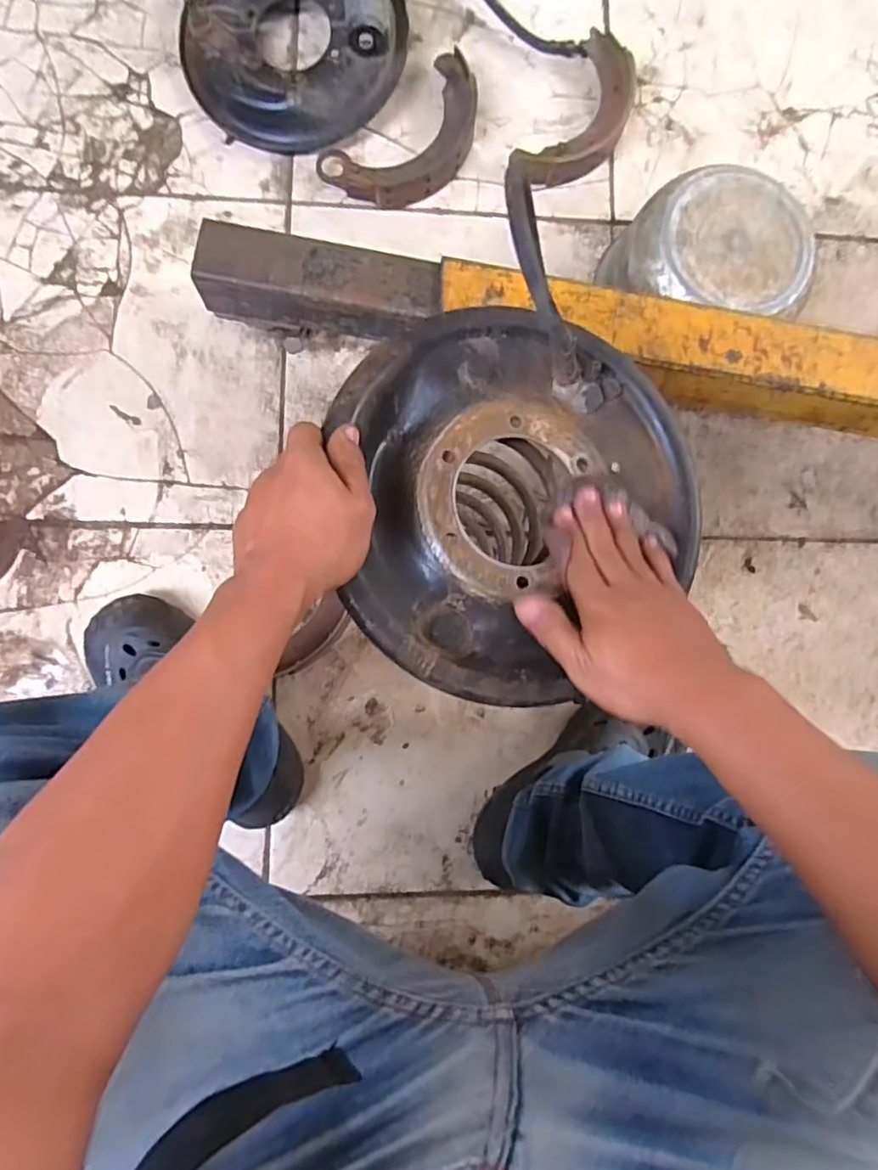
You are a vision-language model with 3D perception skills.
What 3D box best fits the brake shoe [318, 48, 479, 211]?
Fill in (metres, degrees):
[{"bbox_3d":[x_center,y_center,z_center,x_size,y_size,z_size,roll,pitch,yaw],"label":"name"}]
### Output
[{"bbox_3d":[-0.031,-0.541,0.766,0.223,0.032,0.119,-43,90,-6],"label":"brake shoe"}]

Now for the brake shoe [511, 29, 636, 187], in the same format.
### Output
[{"bbox_3d":[0.180,-0.584,0.784,0.102,0.034,0.220,34,84,-1],"label":"brake shoe"}]

